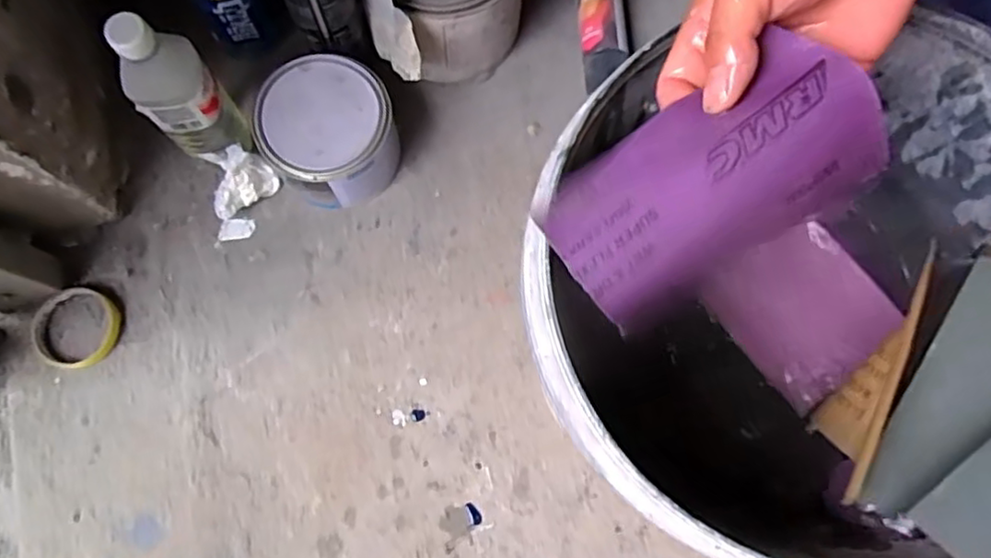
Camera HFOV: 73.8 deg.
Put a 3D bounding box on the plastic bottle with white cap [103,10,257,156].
[{"bbox_3d":[-0.284,-0.163,0.608,0.067,0.223,0.056,-39,80,-8],"label":"plastic bottle with white cap"}]

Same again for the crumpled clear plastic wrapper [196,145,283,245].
[{"bbox_3d":[-0.263,-0.085,0.678,0.062,0.060,0.081,-1,77,-1],"label":"crumpled clear plastic wrapper"}]

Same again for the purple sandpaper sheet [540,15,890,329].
[{"bbox_3d":[0.092,-0.045,0.283,0.139,0.050,0.076,-30,79,-7],"label":"purple sandpaper sheet"}]

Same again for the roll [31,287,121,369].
[{"bbox_3d":[-0.427,0.049,0.670,0.082,0.014,0.082,0,77,0],"label":"roll"}]

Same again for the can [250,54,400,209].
[{"bbox_3d":[-0.168,-0.147,0.678,0.125,0.089,0.121,0,77,0],"label":"can"}]

